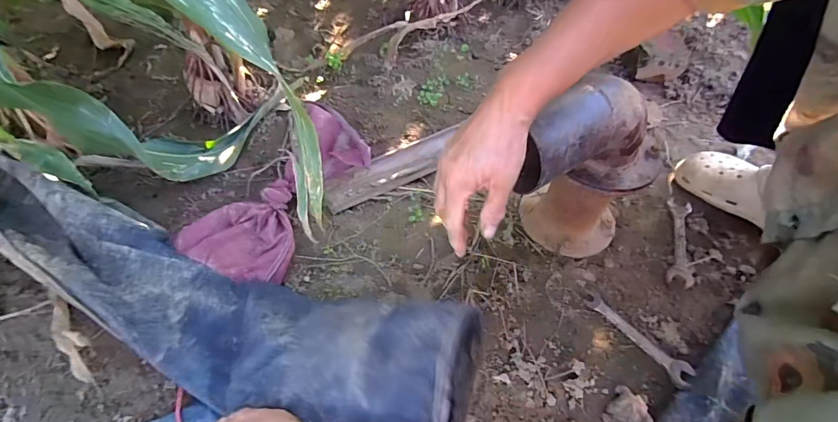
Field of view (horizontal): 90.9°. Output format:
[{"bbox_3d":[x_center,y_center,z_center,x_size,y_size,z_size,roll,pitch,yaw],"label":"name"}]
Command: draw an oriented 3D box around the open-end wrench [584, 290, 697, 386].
[{"bbox_3d":[0.291,0.167,0.553,0.032,0.009,0.150,-37,63,-24],"label":"open-end wrench"}]

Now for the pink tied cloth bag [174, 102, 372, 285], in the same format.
[{"bbox_3d":[-0.200,-0.019,0.638,0.138,0.085,0.304,29,59,18],"label":"pink tied cloth bag"}]

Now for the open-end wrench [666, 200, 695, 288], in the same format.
[{"bbox_3d":[0.412,0.046,0.650,0.036,0.011,0.168,18,56,11],"label":"open-end wrench"}]

